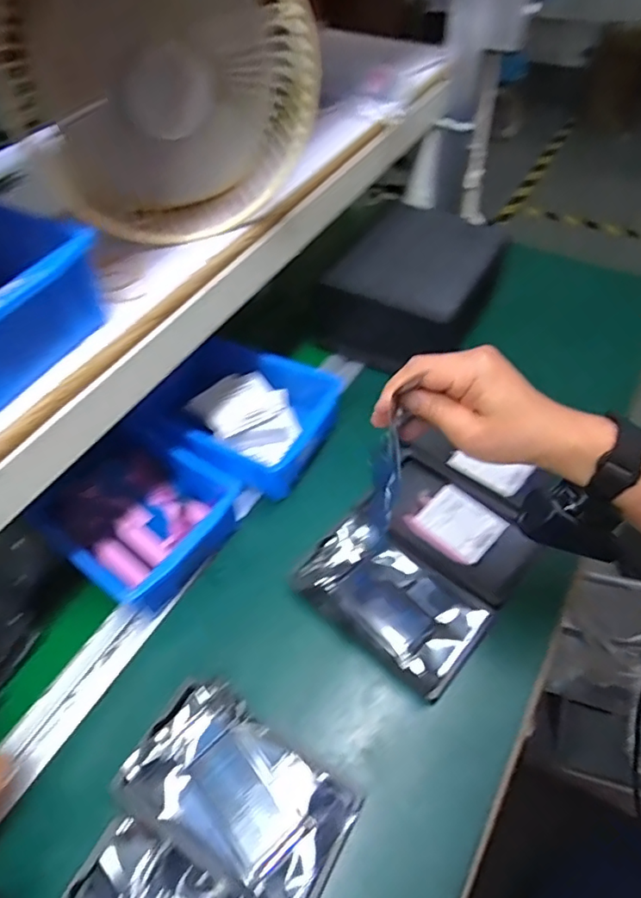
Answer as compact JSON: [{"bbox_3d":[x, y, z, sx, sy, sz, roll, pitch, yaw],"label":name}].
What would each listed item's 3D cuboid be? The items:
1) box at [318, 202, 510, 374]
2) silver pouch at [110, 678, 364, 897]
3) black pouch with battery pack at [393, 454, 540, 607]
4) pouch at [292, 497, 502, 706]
[{"bbox_3d":[0.112,-0.199,0.672,0.165,0.092,0.194,20,56,17],"label":"box"},{"bbox_3d":[-0.057,0.243,0.391,0.156,0.008,0.094,24,57,21],"label":"silver pouch"},{"bbox_3d":[0.123,0.074,0.524,0.146,0.024,0.092,35,62,27],"label":"black pouch with battery pack"},{"bbox_3d":[0.063,0.125,0.478,0.154,0.015,0.102,34,61,26],"label":"pouch"}]

